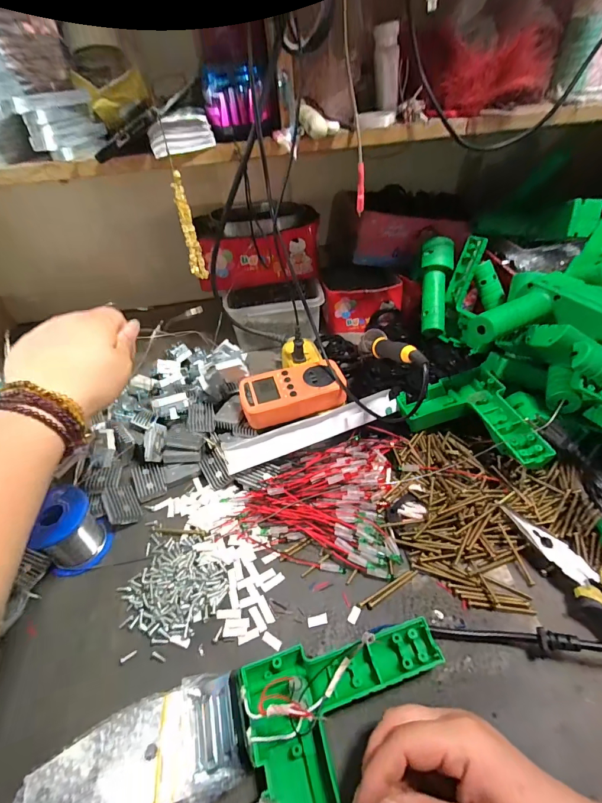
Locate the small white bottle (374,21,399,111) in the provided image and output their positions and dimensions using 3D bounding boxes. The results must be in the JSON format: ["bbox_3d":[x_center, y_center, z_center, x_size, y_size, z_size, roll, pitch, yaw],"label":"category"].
[{"bbox_3d":[0.102,-0.390,0.434,0.024,0.081,0.027,-9,20,-3],"label":"small white bottle"}]

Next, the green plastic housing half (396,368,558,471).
[{"bbox_3d":[0.198,0.024,0.423,0.121,0.046,0.155,-17,47,-11],"label":"green plastic housing half"}]

